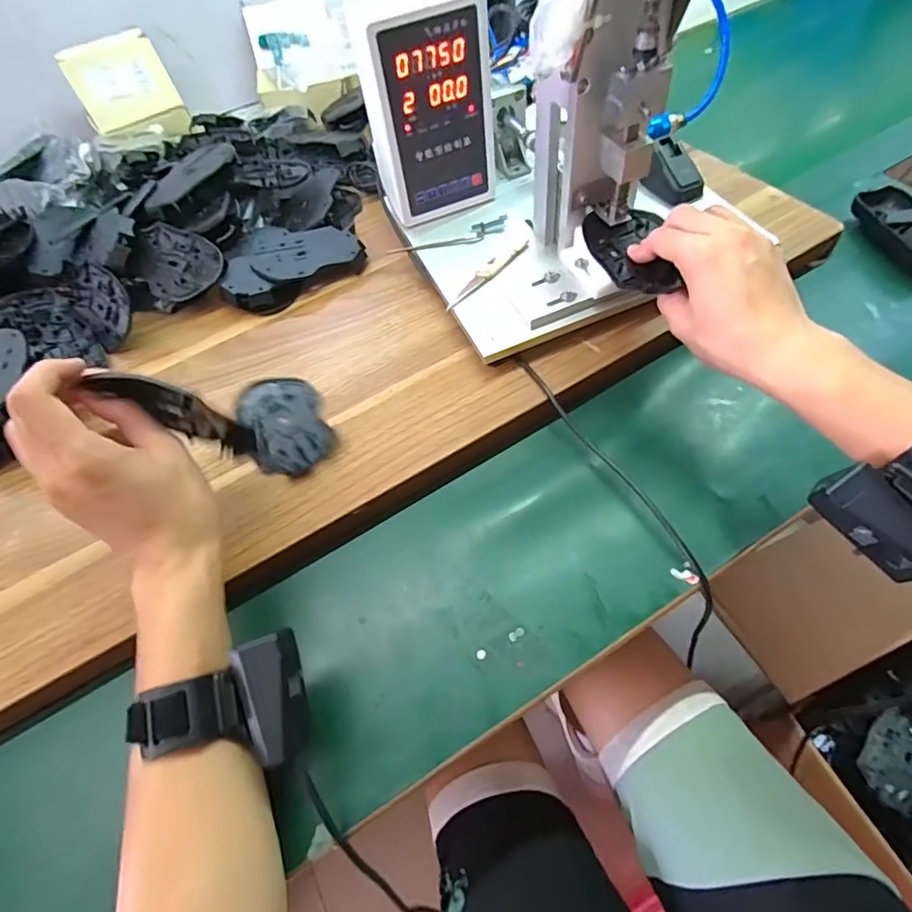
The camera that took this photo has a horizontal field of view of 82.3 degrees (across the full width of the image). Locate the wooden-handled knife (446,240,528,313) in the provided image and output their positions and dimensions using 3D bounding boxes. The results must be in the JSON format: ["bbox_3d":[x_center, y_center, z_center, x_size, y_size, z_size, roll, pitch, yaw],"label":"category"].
[{"bbox_3d":[0.034,-0.176,0.499,0.017,0.007,0.116,35,68,24],"label":"wooden-handled knife"}]

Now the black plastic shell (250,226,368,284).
[{"bbox_3d":[-0.155,-0.213,0.554,0.113,0.019,0.077,-12,57,-2],"label":"black plastic shell"}]

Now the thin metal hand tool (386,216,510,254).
[{"bbox_3d":[-0.007,-0.222,0.531,0.122,0.011,0.024,-14,58,-3],"label":"thin metal hand tool"}]

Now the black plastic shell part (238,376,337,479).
[{"bbox_3d":[-0.147,-0.031,0.450,0.066,0.017,0.111,-27,59,-11],"label":"black plastic shell part"}]

